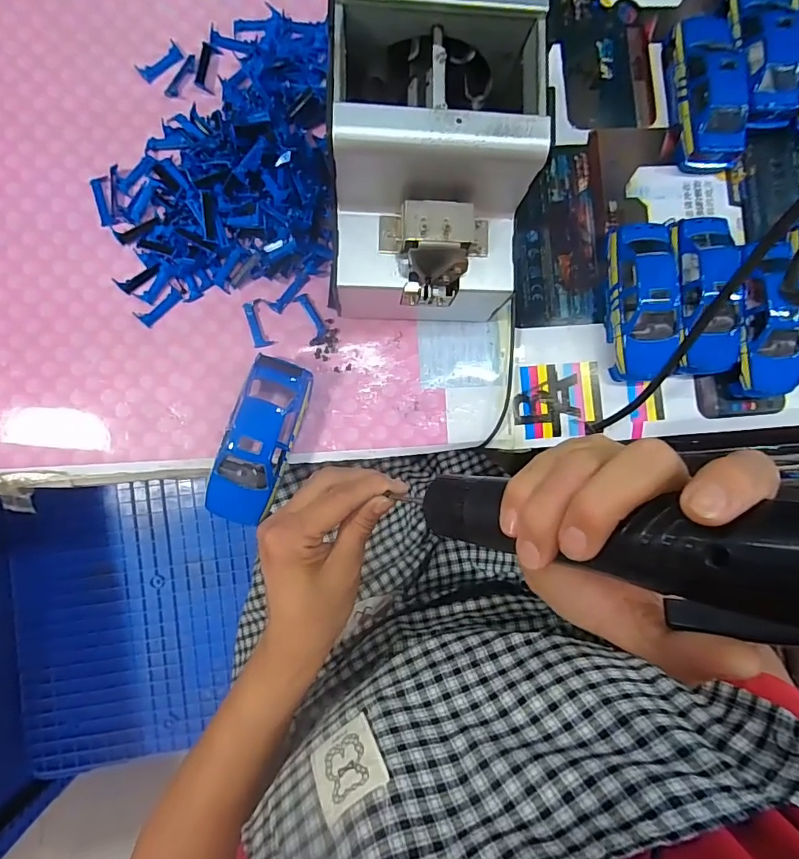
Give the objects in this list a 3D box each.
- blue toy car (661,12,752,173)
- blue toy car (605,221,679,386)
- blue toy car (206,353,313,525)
[{"bbox_3d":[0.262,-0.289,0.409,0.053,0.039,0.132,-2,89,-5],"label":"blue toy car"},{"bbox_3d":[0.199,-0.105,0.400,0.052,0.036,0.123,0,89,-5],"label":"blue toy car"},{"bbox_3d":[-0.109,0.008,0.376,0.050,0.037,0.129,18,87,-4],"label":"blue toy car"}]

